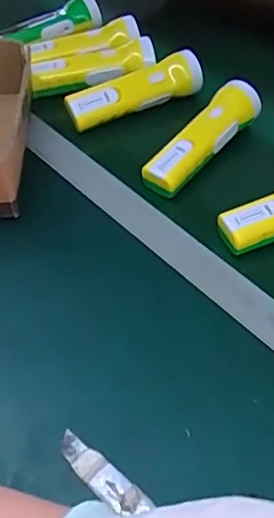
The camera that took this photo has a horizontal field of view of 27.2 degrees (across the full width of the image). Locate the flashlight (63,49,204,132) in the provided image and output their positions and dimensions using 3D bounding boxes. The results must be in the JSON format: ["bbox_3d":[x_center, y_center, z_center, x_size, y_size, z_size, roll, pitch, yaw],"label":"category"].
[{"bbox_3d":[-0.001,-0.201,0.683,0.181,0.044,0.044,-26,57,-19],"label":"flashlight"}]

